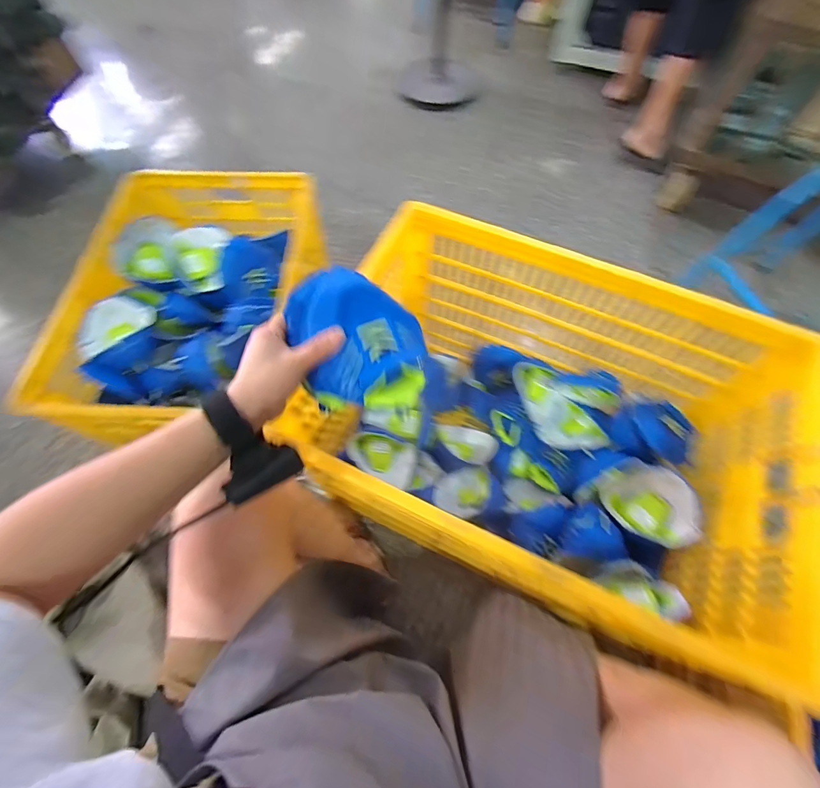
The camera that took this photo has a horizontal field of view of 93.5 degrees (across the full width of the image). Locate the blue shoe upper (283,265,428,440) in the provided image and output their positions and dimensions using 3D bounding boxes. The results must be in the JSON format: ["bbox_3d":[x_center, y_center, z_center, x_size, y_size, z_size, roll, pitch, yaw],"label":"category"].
[{"bbox_3d":[-0.054,-0.039,0.402,0.159,0.075,0.131,23,73,-11],"label":"blue shoe upper"}]

